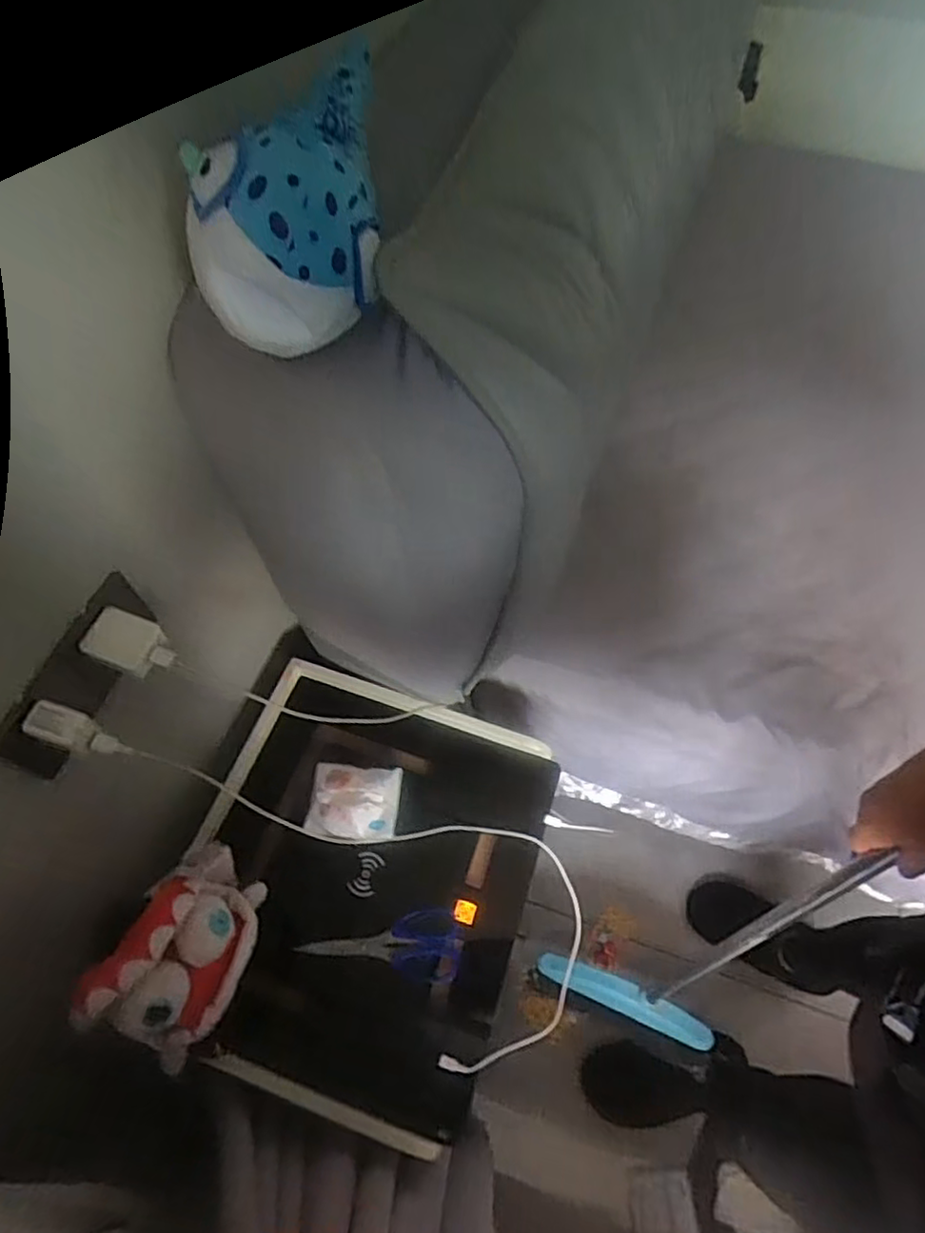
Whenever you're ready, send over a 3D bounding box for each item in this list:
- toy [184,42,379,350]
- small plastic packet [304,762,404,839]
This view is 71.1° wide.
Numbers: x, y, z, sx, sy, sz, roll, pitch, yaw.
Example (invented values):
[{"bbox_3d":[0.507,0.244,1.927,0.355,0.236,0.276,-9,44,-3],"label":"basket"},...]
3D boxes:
[{"bbox_3d":[-0.117,-0.268,0.428,0.119,0.113,0.130,-5,61,-5],"label":"toy"},{"bbox_3d":[-0.130,0.221,0.783,0.106,0.025,0.085,3,60,0],"label":"small plastic packet"}]

